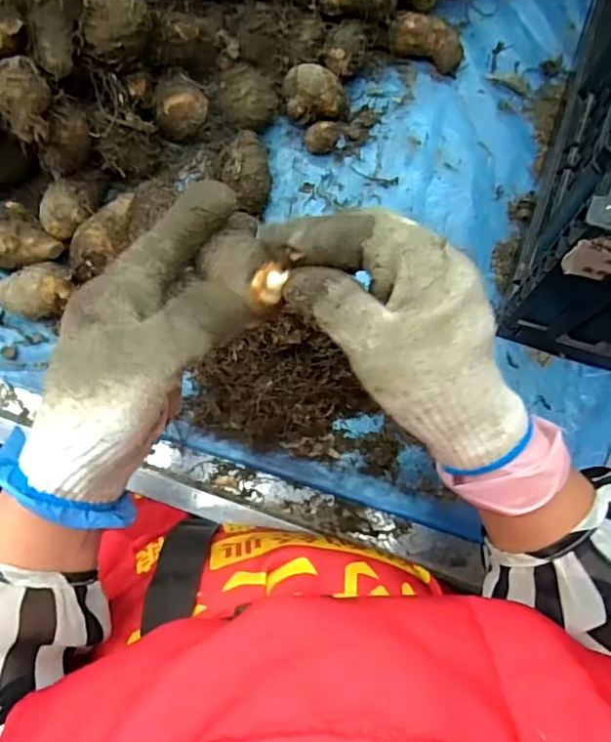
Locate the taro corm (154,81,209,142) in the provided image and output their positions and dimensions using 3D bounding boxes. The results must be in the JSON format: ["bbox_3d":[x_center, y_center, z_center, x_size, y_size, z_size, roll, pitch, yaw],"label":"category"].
[{"bbox_3d":[-0.101,-0.210,0.454,0.039,0.034,0.037,0,84,-2],"label":"taro corm"}]

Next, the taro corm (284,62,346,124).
[{"bbox_3d":[0.007,-0.230,0.462,0.050,0.036,0.041,-9,84,-2],"label":"taro corm"}]

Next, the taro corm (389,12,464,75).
[{"bbox_3d":[0.103,-0.280,0.467,0.066,0.024,0.031,18,84,-12],"label":"taro corm"}]

